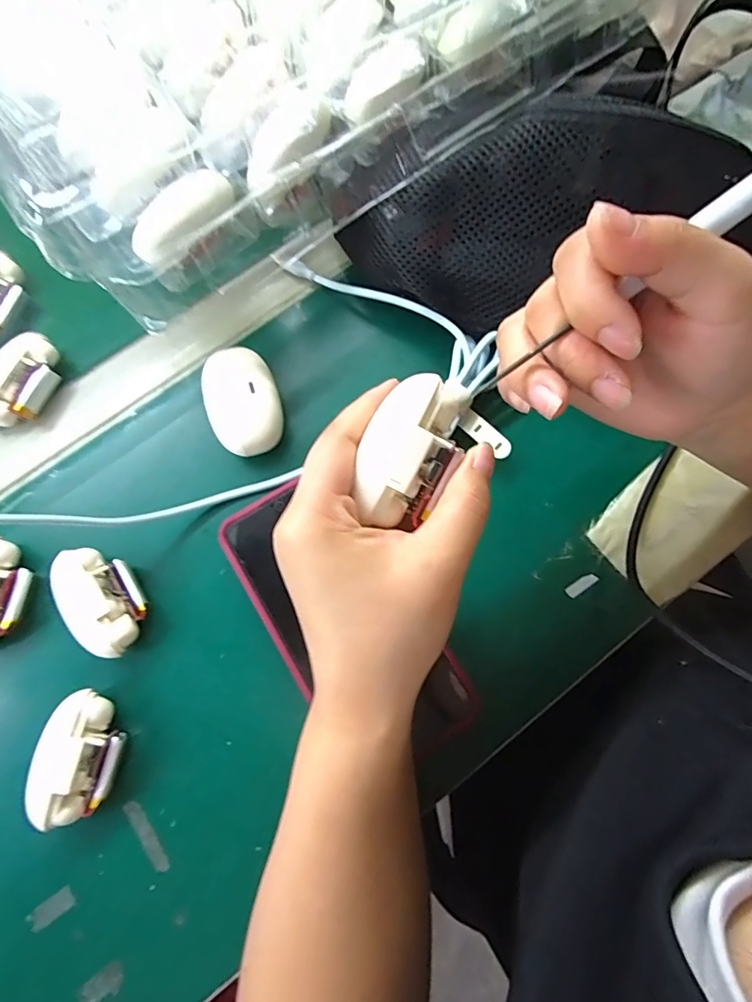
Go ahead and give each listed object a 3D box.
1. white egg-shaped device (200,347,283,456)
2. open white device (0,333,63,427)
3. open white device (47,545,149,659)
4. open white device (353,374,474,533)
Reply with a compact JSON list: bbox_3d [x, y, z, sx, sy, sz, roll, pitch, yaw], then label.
[{"bbox_3d":[-0.083,-0.060,0.313,0.043,0.027,0.065,-18,76,-4],"label":"white egg-shaped device"},{"bbox_3d":[-0.228,-0.075,0.326,0.038,0.024,0.064,20,77,6],"label":"open white device"},{"bbox_3d":[-0.156,0.056,0.289,0.037,0.028,0.065,-30,77,-7],"label":"open white device"},{"bbox_3d":[0.014,-0.020,0.204,0.036,0.023,0.061,32,78,8],"label":"open white device"}]

